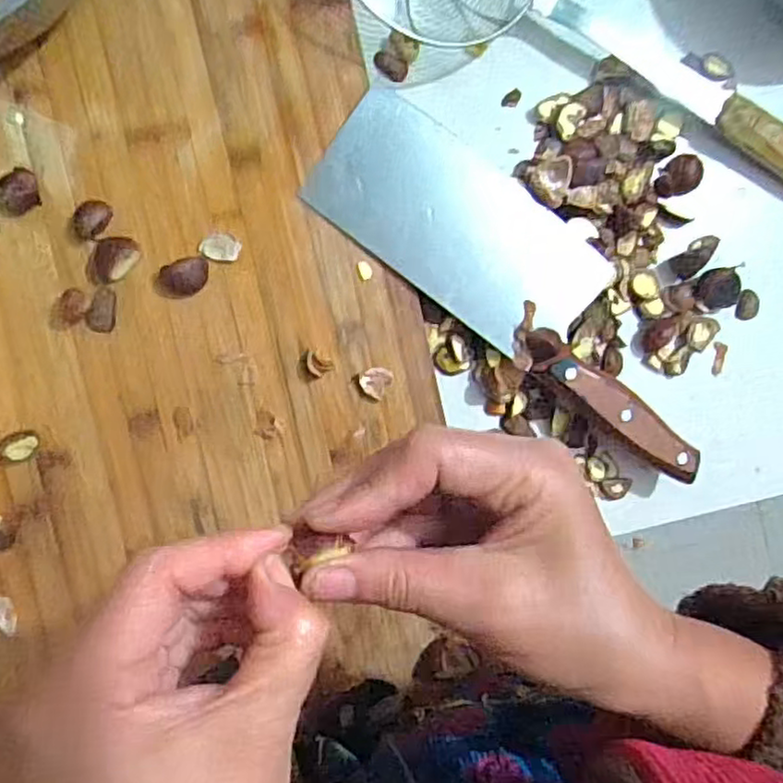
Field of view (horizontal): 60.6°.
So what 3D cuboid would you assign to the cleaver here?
[{"bbox_3d":[0.088,-0.071,0.420,0.289,0.028,0.098,37,88,-3],"label":"cleaver"}]

